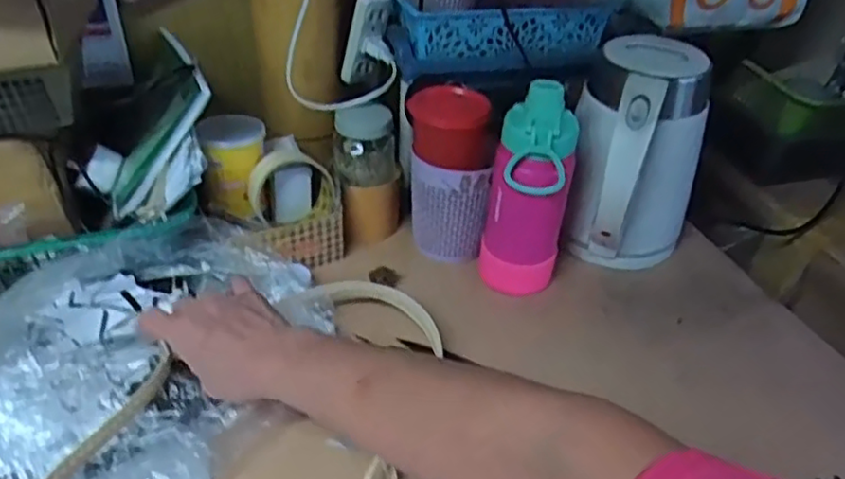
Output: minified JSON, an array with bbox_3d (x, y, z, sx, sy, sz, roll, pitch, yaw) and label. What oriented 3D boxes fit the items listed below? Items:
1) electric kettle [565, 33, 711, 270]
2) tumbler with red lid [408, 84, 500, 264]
[{"bbox_3d":[0.208,-0.072,0.662,0.132,0.211,0.148,22,41,21],"label":"electric kettle"},{"bbox_3d":[0.028,-0.065,0.662,0.082,0.158,0.074,3,38,-2],"label":"tumbler with red lid"}]

